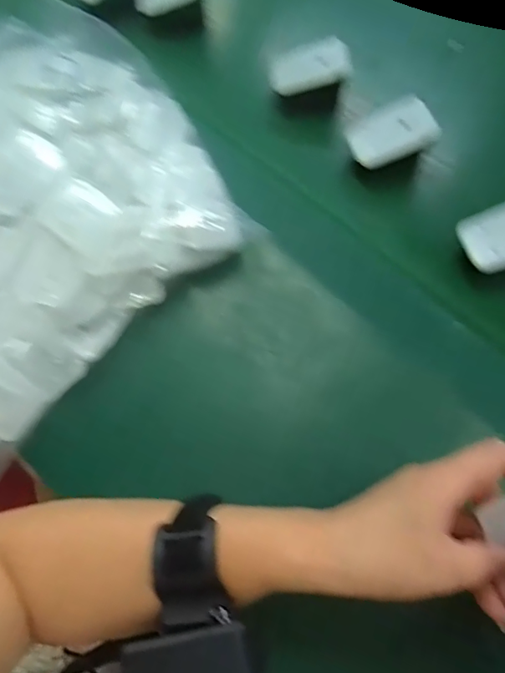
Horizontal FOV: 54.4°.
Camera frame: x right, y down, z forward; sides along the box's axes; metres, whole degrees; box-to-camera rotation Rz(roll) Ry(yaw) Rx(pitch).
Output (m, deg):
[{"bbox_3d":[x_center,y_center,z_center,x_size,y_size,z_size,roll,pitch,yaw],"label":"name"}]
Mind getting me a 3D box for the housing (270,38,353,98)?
[{"bbox_3d":[0.053,-0.246,0.455,0.070,0.019,0.037,-16,94,10],"label":"housing"}]

